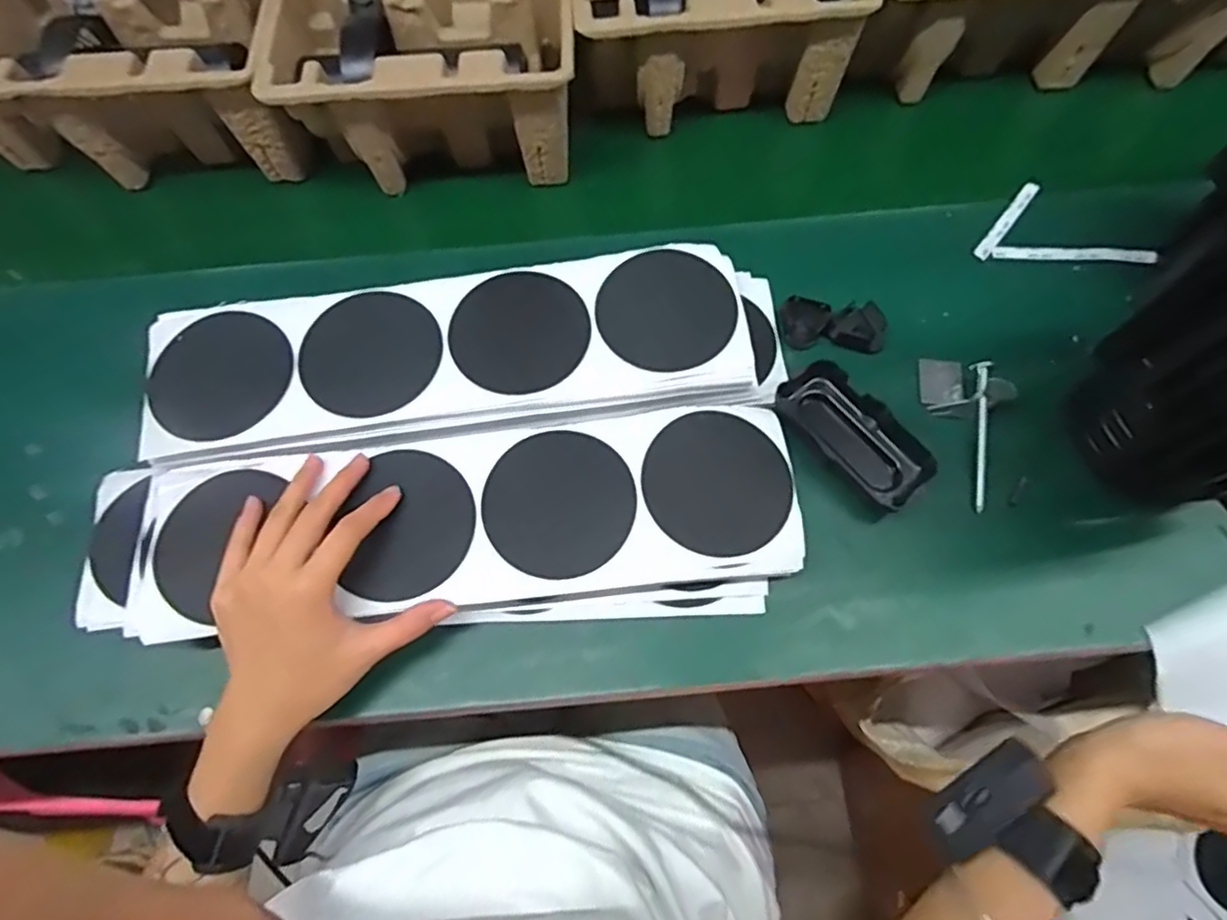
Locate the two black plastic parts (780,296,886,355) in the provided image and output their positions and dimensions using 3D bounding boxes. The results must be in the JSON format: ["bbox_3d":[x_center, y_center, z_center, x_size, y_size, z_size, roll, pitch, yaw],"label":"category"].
[{"bbox_3d":[0.159,-0.099,0.484,0.074,0.016,0.039,1,64,2],"label":"two black plastic parts"}]

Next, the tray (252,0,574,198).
[{"bbox_3d":[-0.141,-0.300,0.533,0.232,0.112,0.144,-5,64,-1],"label":"tray"}]

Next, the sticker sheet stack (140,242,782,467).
[{"bbox_3d":[-0.097,-0.078,0.448,0.424,0.021,0.117,-6,64,-1],"label":"sticker sheet stack"}]

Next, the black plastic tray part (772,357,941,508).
[{"bbox_3d":[0.160,-0.016,0.442,0.047,0.027,0.107,-33,68,-14],"label":"black plastic tray part"}]

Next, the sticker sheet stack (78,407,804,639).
[{"bbox_3d":[-0.115,0.044,0.417,0.454,0.043,0.126,-5,78,0],"label":"sticker sheet stack"}]

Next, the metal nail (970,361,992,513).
[{"bbox_3d":[0.247,-0.016,0.442,0.010,0.013,0.101,6,80,4],"label":"metal nail"}]

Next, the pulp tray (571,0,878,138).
[{"bbox_3d":[0.080,-0.363,0.552,0.227,0.104,0.144,-5,64,-1],"label":"pulp tray"}]

